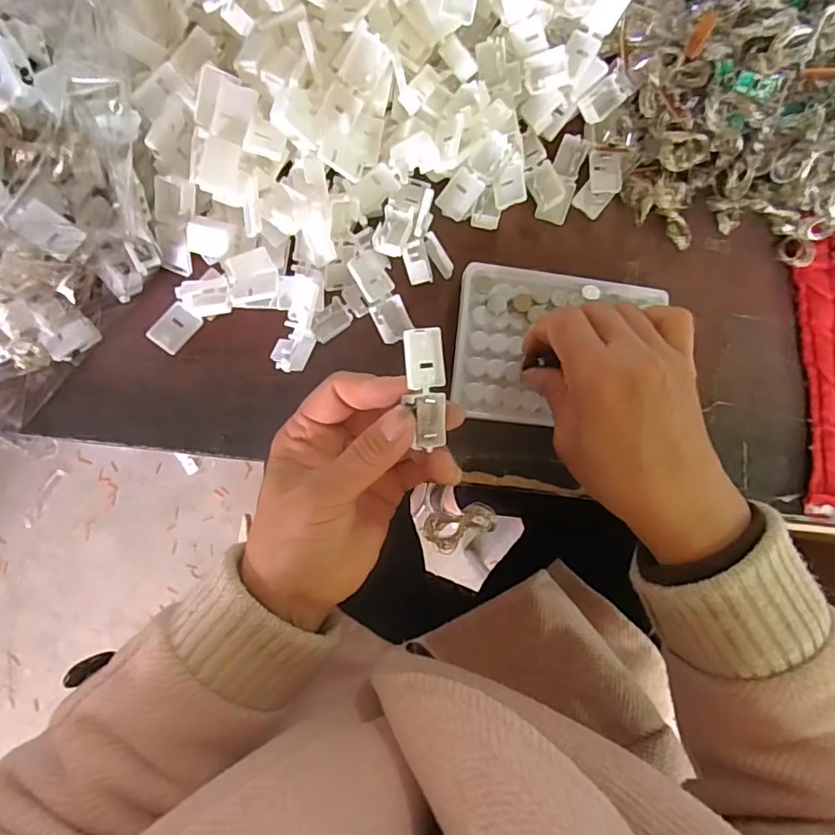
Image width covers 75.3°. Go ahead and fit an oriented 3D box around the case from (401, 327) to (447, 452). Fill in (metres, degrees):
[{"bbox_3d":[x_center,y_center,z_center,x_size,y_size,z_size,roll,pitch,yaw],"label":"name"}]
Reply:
[{"bbox_3d":[0.004,-0.014,0.252,0.022,0.007,0.055,-13,102,-38],"label":"case"}]

